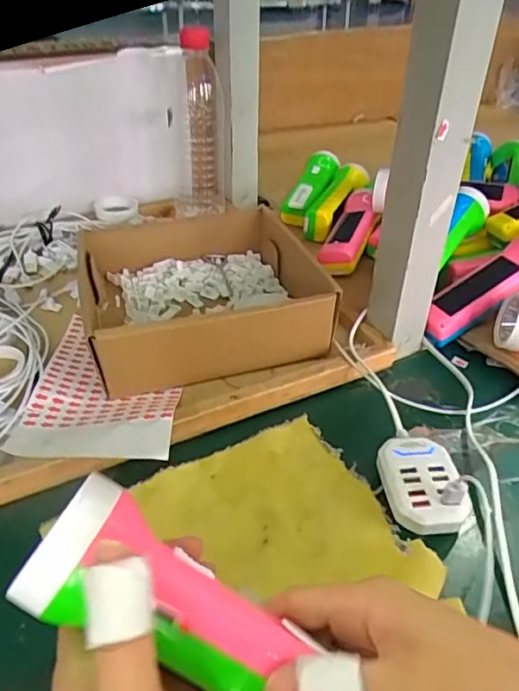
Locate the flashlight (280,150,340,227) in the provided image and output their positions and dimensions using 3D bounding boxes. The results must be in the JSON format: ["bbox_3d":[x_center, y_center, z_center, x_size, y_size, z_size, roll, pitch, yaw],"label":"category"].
[{"bbox_3d":[0.072,-0.222,0.778,0.047,0.043,0.162,17,41,16],"label":"flashlight"}]

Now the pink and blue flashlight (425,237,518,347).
[{"bbox_3d":[0.227,-0.057,0.550,0.161,0.044,0.052,-35,50,-8],"label":"pink and blue flashlight"}]

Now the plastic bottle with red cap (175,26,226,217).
[{"bbox_3d":[-0.075,-0.267,0.673,0.065,0.197,0.059,-4,40,-8],"label":"plastic bottle with red cap"}]

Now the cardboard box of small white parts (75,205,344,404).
[{"bbox_3d":[-0.061,-0.059,0.537,0.204,0.067,0.201,-11,43,-16],"label":"cardboard box of small white parts"}]

